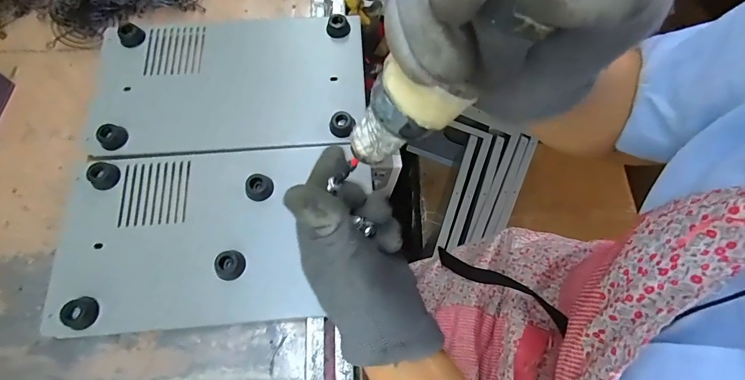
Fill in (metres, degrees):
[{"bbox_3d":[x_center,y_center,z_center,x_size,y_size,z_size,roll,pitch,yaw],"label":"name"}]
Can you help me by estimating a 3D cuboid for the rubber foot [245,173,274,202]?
[{"bbox_3d":[-0.101,-0.002,0.347,0.021,0.013,0.024,42,74,12],"label":"rubber foot"}]

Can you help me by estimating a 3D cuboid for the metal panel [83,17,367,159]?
[{"bbox_3d":[-0.140,-0.112,0.397,0.259,0.023,0.146,-6,71,-5],"label":"metal panel"}]

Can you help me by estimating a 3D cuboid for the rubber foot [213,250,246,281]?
[{"bbox_3d":[-0.118,0.062,0.324,0.021,0.014,0.024,17,70,4],"label":"rubber foot"}]

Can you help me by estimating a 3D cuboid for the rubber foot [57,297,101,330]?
[{"bbox_3d":[-0.231,0.097,0.308,0.025,0.007,0.024,20,71,4],"label":"rubber foot"}]

